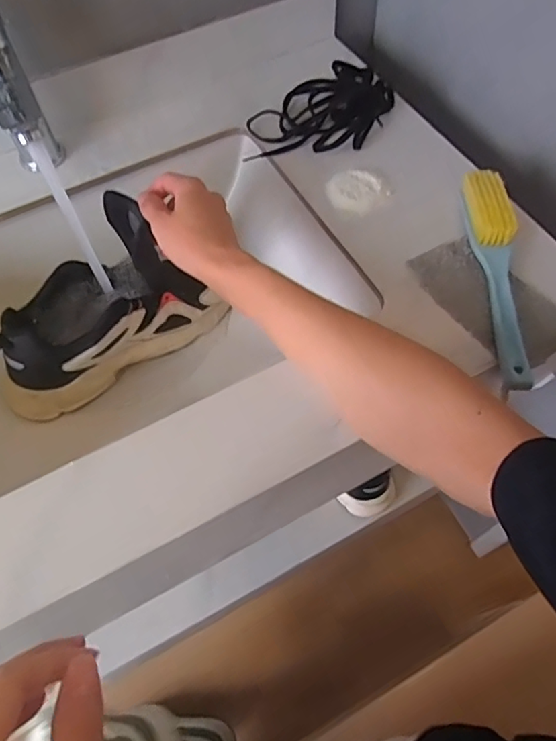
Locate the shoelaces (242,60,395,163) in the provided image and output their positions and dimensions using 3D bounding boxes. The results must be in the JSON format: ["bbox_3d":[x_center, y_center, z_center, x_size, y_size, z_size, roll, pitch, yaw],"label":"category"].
[{"bbox_3d":[0.059,-0.292,0.605,0.180,0.015,0.108,-33,65,-15],"label":"shoelaces"}]

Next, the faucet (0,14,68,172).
[{"bbox_3d":[-0.244,-0.239,0.515,0.049,0.154,0.122,-24,63,-10],"label":"faucet"}]

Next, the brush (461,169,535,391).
[{"bbox_3d":[0.197,-0.091,0.484,0.036,0.033,0.231,2,61,3],"label":"brush"}]

